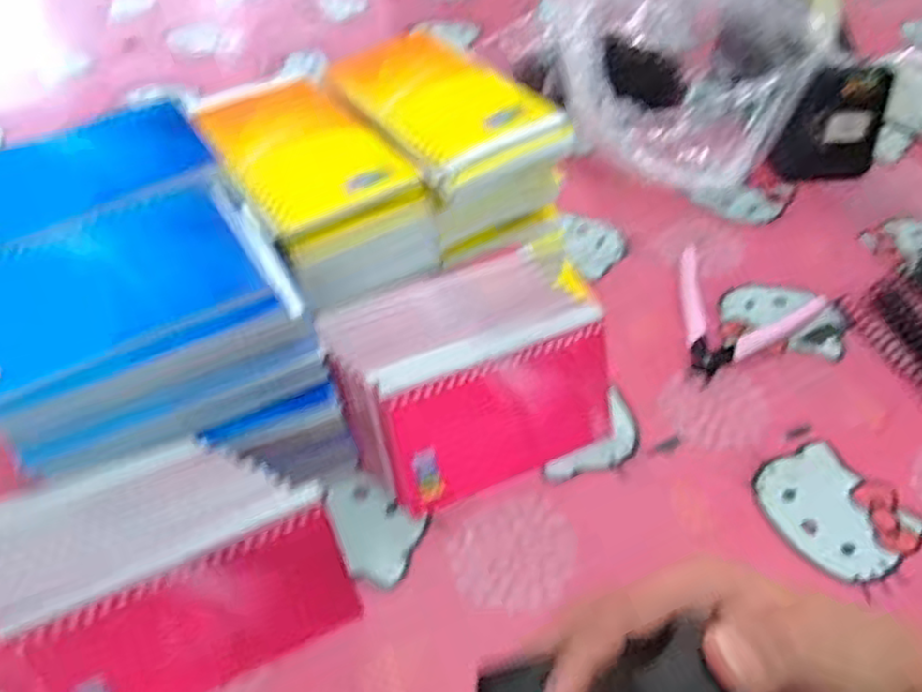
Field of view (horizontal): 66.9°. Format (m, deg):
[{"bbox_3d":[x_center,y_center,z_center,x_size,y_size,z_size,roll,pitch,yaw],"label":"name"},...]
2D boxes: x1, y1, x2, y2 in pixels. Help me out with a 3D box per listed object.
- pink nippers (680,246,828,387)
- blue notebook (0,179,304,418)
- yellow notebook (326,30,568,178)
[{"bbox_3d":[0.185,-0.018,0.473,0.097,0.009,0.111,23,52,21],"label":"pink nippers"},{"bbox_3d":[-0.154,-0.026,0.306,0.138,0.008,0.083,-24,67,-22],"label":"blue notebook"},{"bbox_3d":[-0.015,-0.149,0.406,0.087,0.012,0.150,-21,51,-18],"label":"yellow notebook"}]

